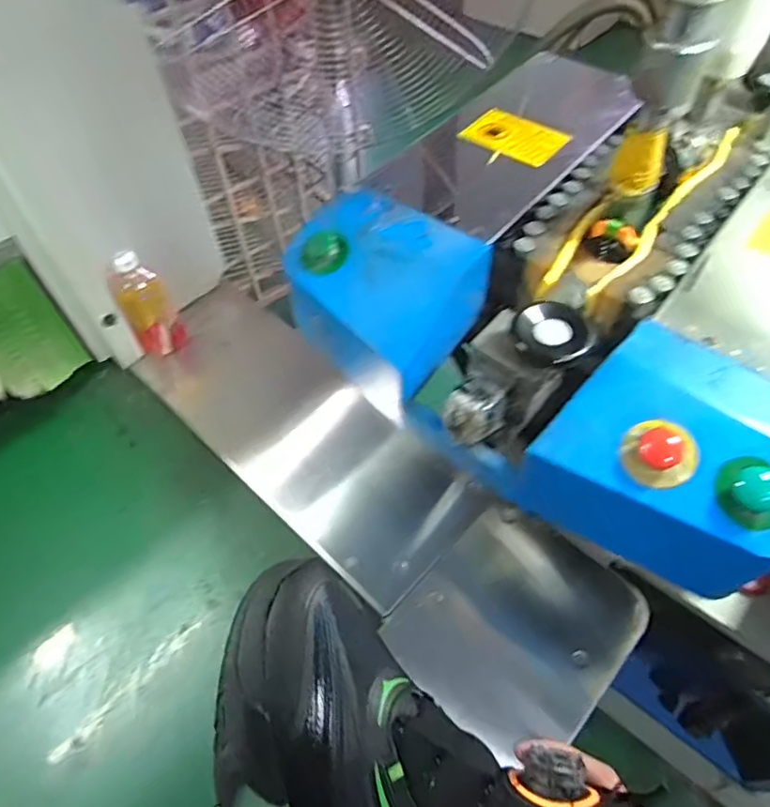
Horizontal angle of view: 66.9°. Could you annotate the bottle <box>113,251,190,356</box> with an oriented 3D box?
[{"bbox_3d":[-0.366,-0.150,0.899,0.073,0.179,0.058,-24,57,-14],"label":"bottle"}]

